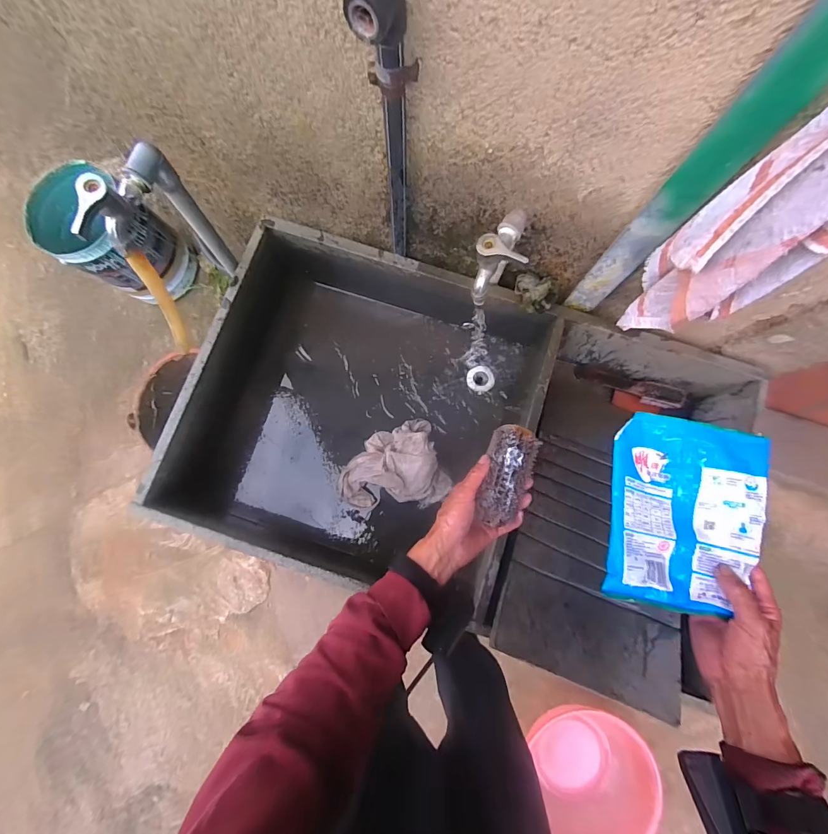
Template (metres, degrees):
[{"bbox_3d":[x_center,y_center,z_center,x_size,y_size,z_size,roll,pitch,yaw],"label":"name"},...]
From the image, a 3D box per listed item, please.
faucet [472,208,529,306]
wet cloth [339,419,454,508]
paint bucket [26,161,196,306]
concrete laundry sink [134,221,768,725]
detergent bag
[{"bbox_3d":[0.107,-0.213,0.477,0.054,0.079,0.111,9,81,2],"label":"faucet"},{"bbox_3d":[-0.043,0.107,0.731,0.201,0.077,0.163,-20,82,-3],"label":"wet cloth"},{"bbox_3d":[-0.949,-0.555,1.195,0.302,0.351,0.273,-3,81,0],"label":"paint bucket"},{"bbox_3d":[0.080,0.048,0.706,0.924,0.264,0.561,17,82,3],"label":"concrete laundry sink"},{"bbox_3d":[0.307,0.107,0.428,0.158,0.032,0.208,12,81,2],"label":"detergent bag"}]

